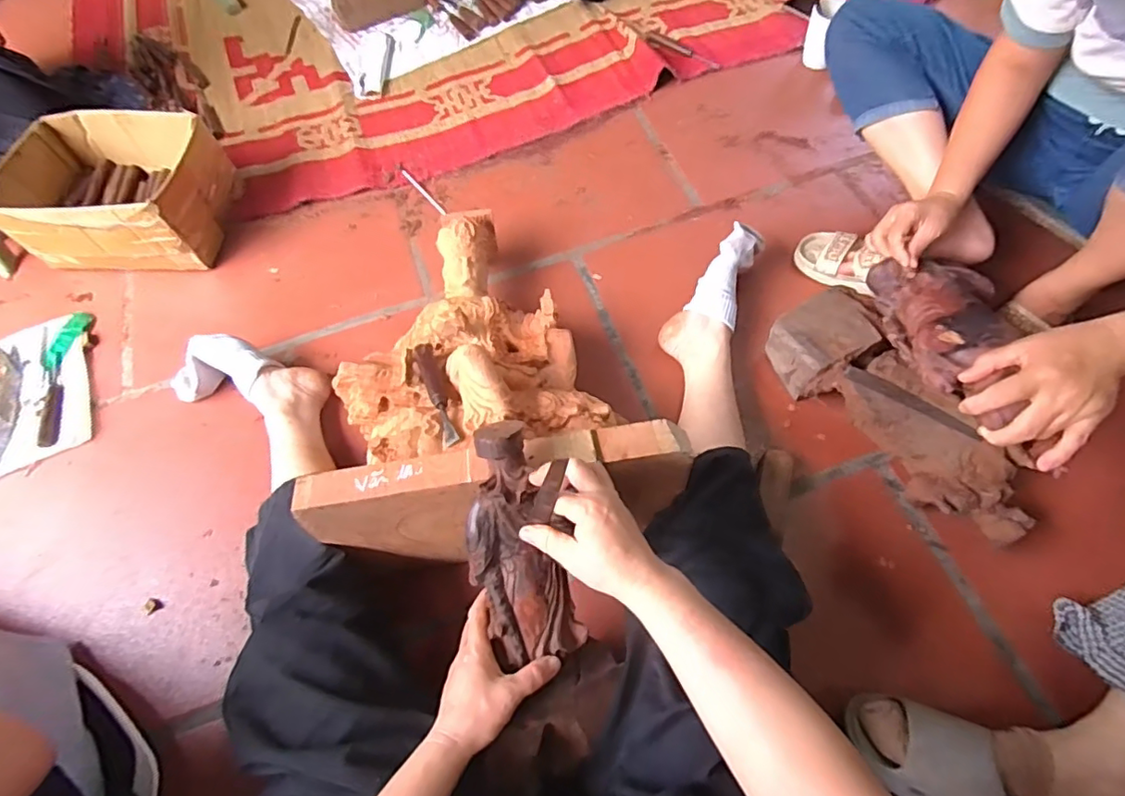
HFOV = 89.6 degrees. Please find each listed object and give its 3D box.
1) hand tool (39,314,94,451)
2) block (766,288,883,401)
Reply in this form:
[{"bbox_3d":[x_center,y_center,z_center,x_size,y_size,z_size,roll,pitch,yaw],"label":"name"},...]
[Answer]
[{"bbox_3d":[-0.835,-0.040,0.937,0.060,0.023,0.263,-12,62,-2],"label":"hand tool"},{"bbox_3d":[0.374,-0.076,0.807,0.129,0.082,0.118,-26,67,-9],"label":"block"}]

